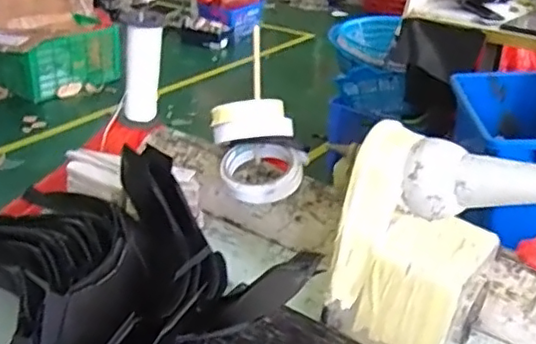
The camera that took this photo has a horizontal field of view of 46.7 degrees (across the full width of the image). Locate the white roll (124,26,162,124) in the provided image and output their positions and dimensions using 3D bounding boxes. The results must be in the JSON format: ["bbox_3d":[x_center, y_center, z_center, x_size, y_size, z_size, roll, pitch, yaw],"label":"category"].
[{"bbox_3d":[-0.161,-0.124,0.801,0.048,0.126,0.033,-2,27,-9],"label":"white roll"}]

